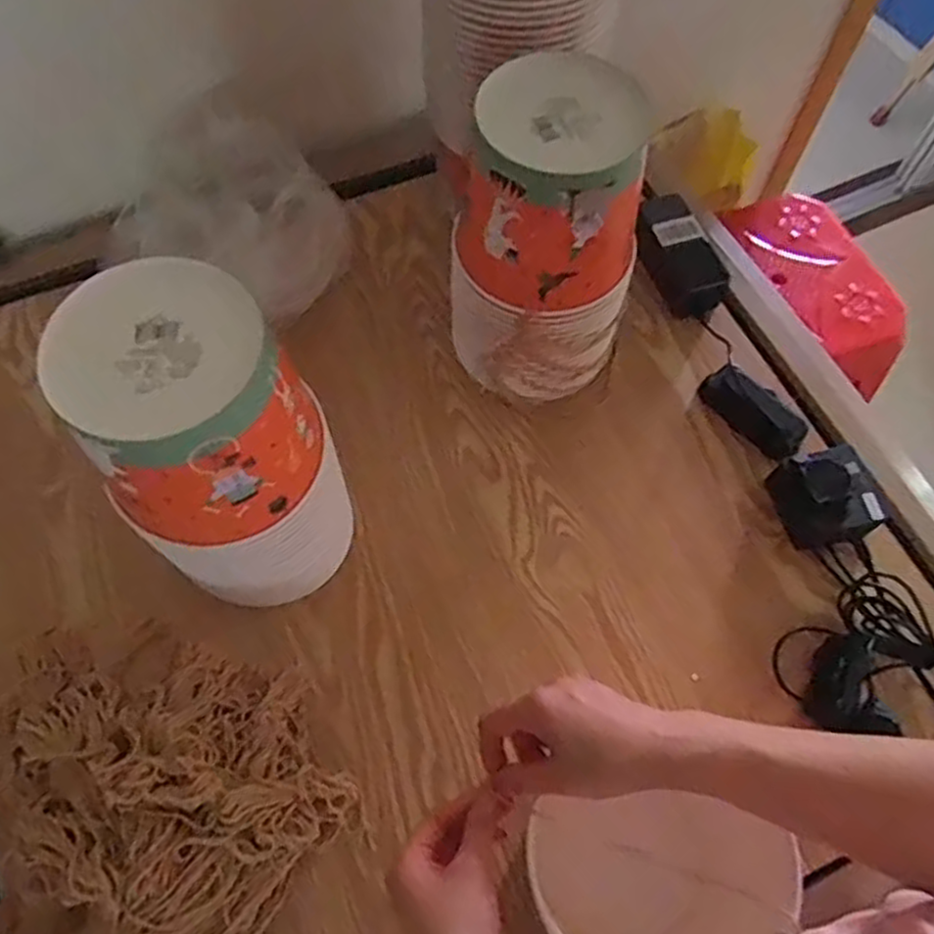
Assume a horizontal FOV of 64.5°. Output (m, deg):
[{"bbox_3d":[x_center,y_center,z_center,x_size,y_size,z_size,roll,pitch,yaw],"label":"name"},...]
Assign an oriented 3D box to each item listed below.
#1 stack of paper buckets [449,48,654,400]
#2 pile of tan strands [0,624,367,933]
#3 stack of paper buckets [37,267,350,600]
[{"bbox_3d":[0.070,-0.187,0.656,0.150,0.275,0.144,12,64,5],"label":"stack of paper buckets"},{"bbox_3d":[-0.228,0.284,0.535,0.283,0.071,0.370,-17,65,-9],"label":"pile of tan strands"},{"bbox_3d":[-0.177,-0.006,0.560,0.144,0.282,0.146,-24,67,-12],"label":"stack of paper buckets"}]

